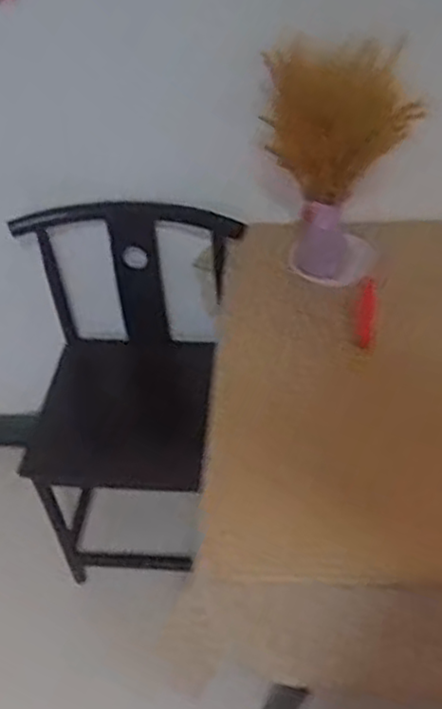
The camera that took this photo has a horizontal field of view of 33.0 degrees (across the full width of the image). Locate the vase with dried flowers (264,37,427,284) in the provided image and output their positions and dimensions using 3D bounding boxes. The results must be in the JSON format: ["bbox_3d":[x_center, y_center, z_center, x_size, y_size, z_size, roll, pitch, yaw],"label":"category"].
[{"bbox_3d":[0.207,-0.334,1.291,0.234,0.486,0.261,3,44,9],"label":"vase with dried flowers"}]

